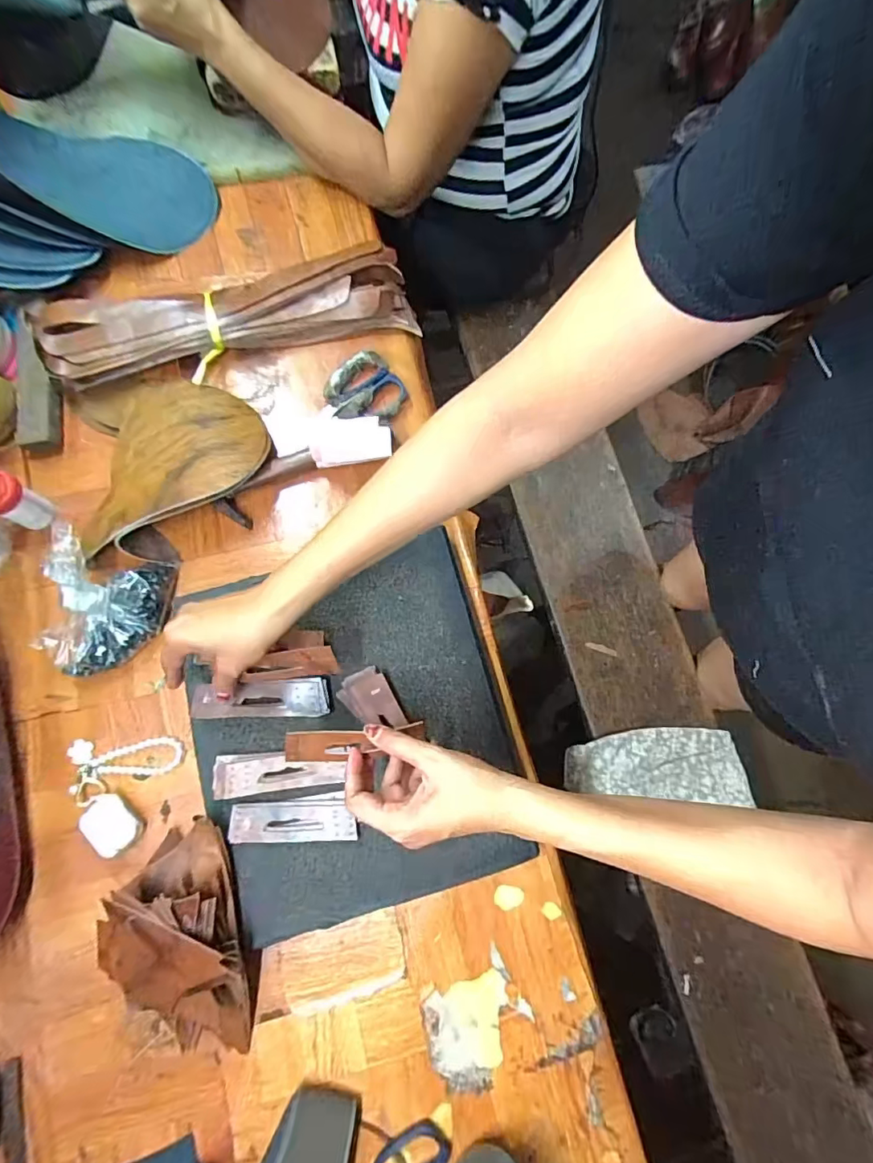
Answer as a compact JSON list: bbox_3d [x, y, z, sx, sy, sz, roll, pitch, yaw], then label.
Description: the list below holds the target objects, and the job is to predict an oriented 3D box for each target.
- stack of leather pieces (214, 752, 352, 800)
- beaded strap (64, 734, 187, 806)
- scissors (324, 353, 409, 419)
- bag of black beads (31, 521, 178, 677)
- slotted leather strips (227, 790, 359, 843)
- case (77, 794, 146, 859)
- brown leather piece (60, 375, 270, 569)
[{"bbox_3d":[-0.146,0.176,0.470,0.119,0.011,0.035,-5,78,-2],"label":"stack of leather pieces"},{"bbox_3d":[-0.306,0.181,0.495,0.106,0.014,0.057,-7,78,-3],"label":"beaded strap"},{"bbox_3d":[-0.082,-0.225,0.579,0.089,0.016,0.076,-7,78,-3],"label":"scissors"},{"bbox_3d":[-0.331,0.028,0.496,0.108,0.059,0.132,16,78,2],"label":"bag of black beads"},{"bbox_3d":[-0.132,0.220,0.466,0.115,0.007,0.039,-4,78,-2],"label":"slotted leather strips"},{"bbox_3d":[-0.309,0.232,0.481,0.041,0.017,0.056,-44,82,-9],"label":"case"},{"bbox_3d":[-0.288,-0.139,0.539,0.207,0.062,0.217,0,78,-1],"label":"brown leather piece"}]

